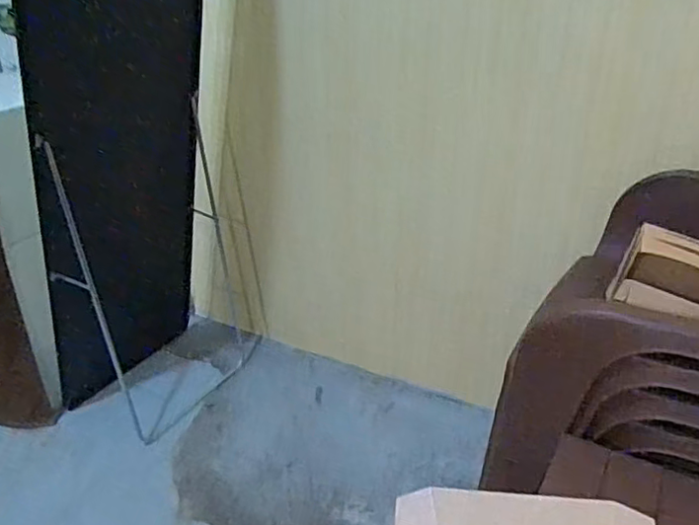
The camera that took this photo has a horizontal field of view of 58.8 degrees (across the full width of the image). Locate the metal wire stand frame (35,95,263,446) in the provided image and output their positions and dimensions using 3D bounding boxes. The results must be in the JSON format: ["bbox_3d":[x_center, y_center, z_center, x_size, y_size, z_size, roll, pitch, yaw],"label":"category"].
[{"bbox_3d":[-0.442,0.005,1.562,0.210,0.715,0.509,17,34,28],"label":"metal wire stand frame"}]

